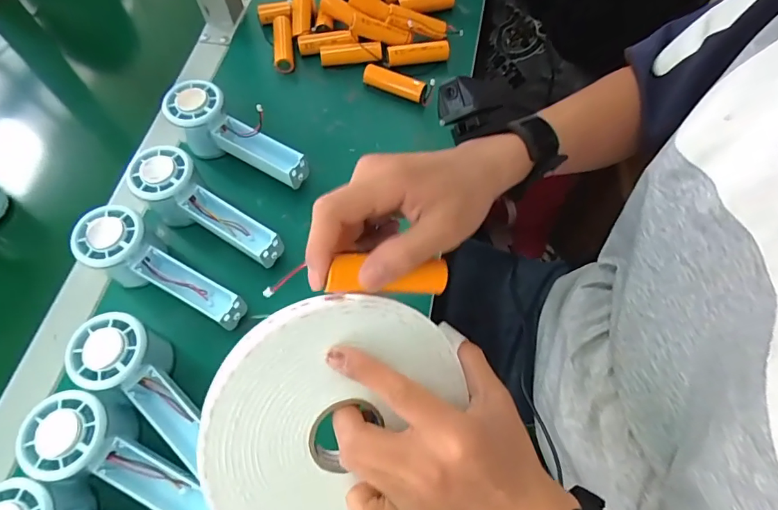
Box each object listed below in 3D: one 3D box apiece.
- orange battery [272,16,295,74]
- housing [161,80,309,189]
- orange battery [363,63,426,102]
[{"bbox_3d":[-0.125,-0.251,0.526,0.023,0.019,0.072,-7,64,-3],"label":"orange battery"},{"bbox_3d":[-0.147,-0.121,0.446,0.151,0.051,0.057,22,66,10],"label":"housing"},{"bbox_3d":[0.007,-0.195,0.504,0.069,0.018,0.019,22,66,11],"label":"orange battery"}]

